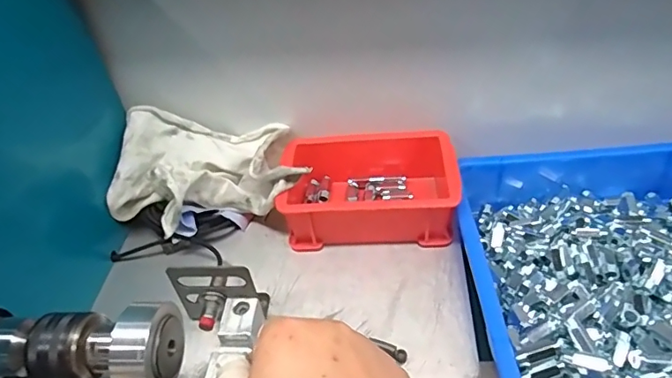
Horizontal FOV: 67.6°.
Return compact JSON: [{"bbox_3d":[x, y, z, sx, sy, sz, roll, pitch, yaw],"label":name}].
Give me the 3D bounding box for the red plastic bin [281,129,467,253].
[{"bbox_3d":[0.029,0.000,0.447,0.148,0.054,0.098,-3,42,5],"label":"red plastic bin"}]

